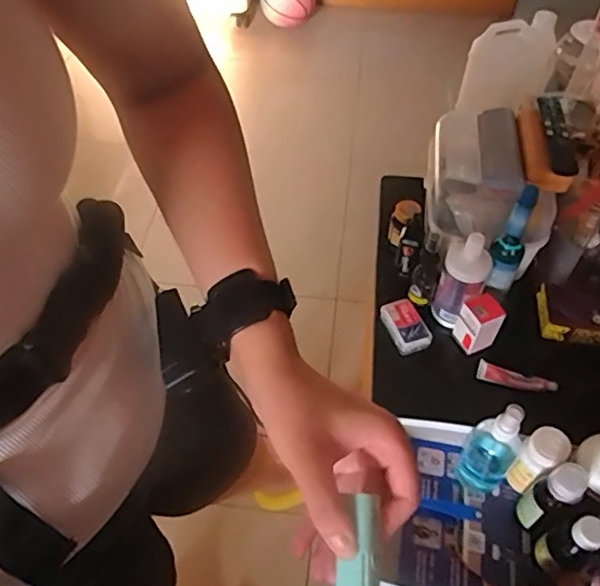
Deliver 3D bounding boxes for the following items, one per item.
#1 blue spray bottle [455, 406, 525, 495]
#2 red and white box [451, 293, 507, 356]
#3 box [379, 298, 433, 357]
[{"bbox_3d":[0.222,0.177,0.679,0.056,0.143,0.055,30,58,21],"label":"blue spray bottle"},{"bbox_3d":[0.252,0.044,0.834,0.046,0.077,0.048,-24,56,-17],"label":"red and white box"},{"bbox_3d":[0.154,0.050,0.868,0.051,0.025,0.085,-20,55,-15],"label":"box"}]

